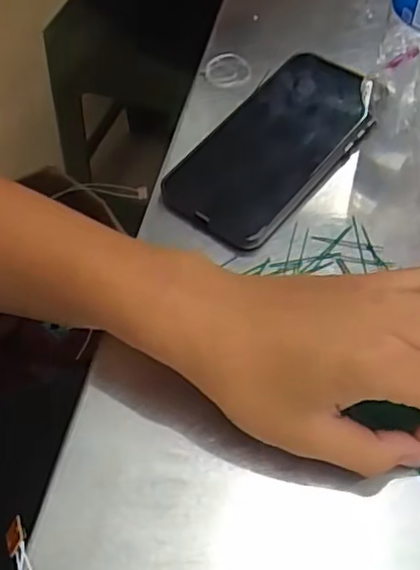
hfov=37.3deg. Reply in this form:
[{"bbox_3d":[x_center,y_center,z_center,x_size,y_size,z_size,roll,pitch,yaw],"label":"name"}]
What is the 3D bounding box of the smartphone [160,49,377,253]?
[{"bbox_3d":[0.046,-0.095,0.414,0.080,0.015,0.161,35,67,21],"label":"smartphone"}]

